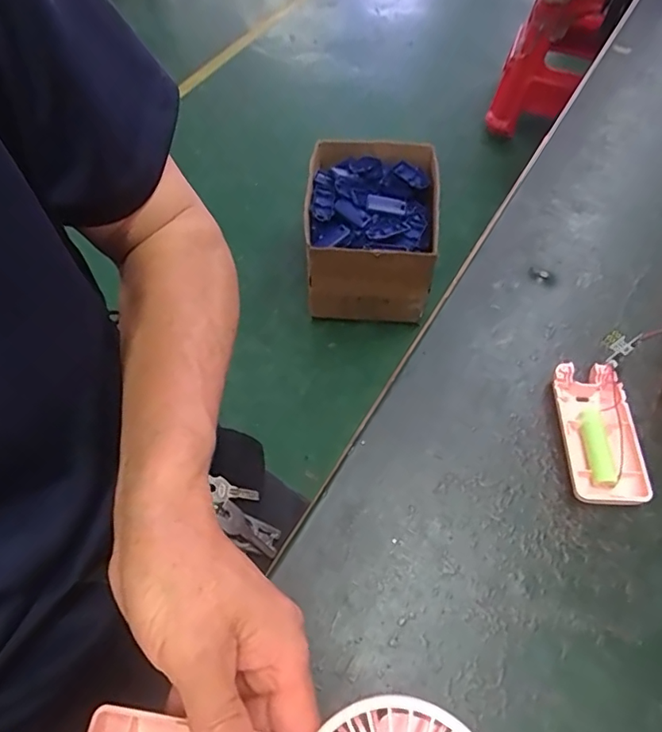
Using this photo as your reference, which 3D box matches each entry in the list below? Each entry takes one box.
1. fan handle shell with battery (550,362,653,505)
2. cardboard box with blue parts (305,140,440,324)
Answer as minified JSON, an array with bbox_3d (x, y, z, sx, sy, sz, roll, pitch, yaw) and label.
[{"bbox_3d":[0.173,0.043,0.342,0.045,0.016,0.093,1,59,-2],"label":"fan handle shell with battery"},{"bbox_3d":[0.088,-0.324,1.231,0.291,0.196,0.376,6,58,3],"label":"cardboard box with blue parts"}]

